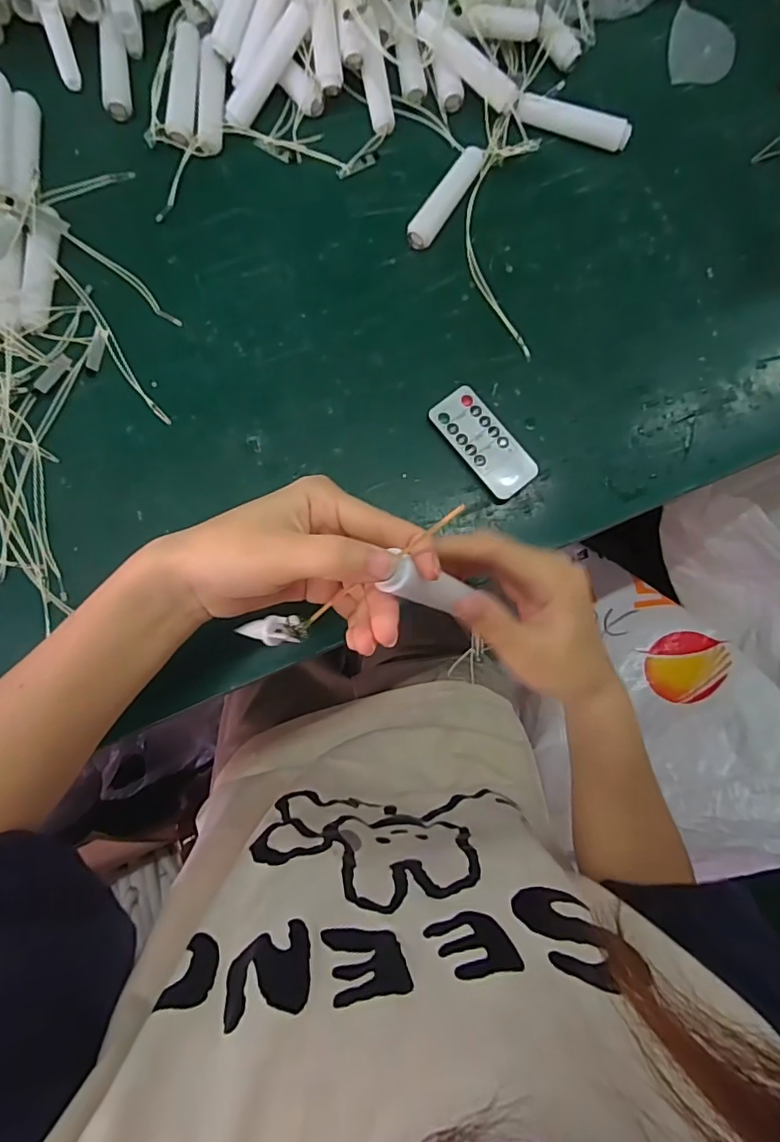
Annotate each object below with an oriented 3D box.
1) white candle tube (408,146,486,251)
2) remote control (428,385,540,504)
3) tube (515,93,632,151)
[{"bbox_3d":[0.043,-0.283,0.414,0.018,0.013,0.094,32,80,1],"label":"white candle tube"},{"bbox_3d":[0.066,-0.090,0.387,0.041,0.008,0.084,-40,86,-9],"label":"remote control"},{"bbox_3d":[0.144,-0.351,0.430,0.091,0.023,0.016,10,80,-3],"label":"tube"}]

